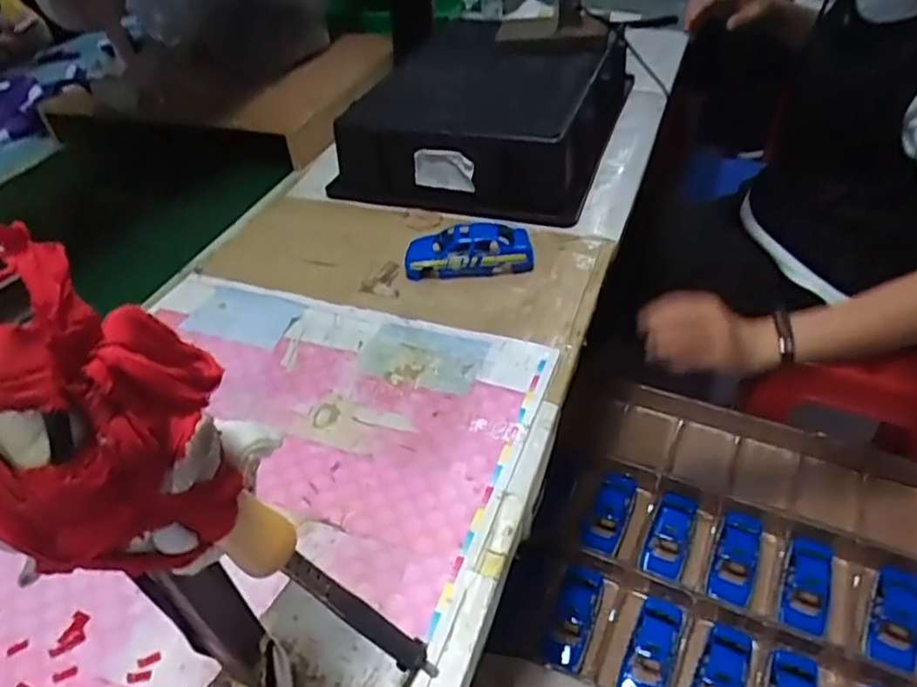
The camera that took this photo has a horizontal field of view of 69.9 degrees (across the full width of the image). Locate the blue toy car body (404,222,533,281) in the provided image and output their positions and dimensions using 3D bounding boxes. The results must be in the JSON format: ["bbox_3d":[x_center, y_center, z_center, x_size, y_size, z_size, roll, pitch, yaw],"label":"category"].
[{"bbox_3d":[0.009,-0.095,0.656,0.122,0.040,0.049,-4,42,1],"label":"blue toy car body"}]

